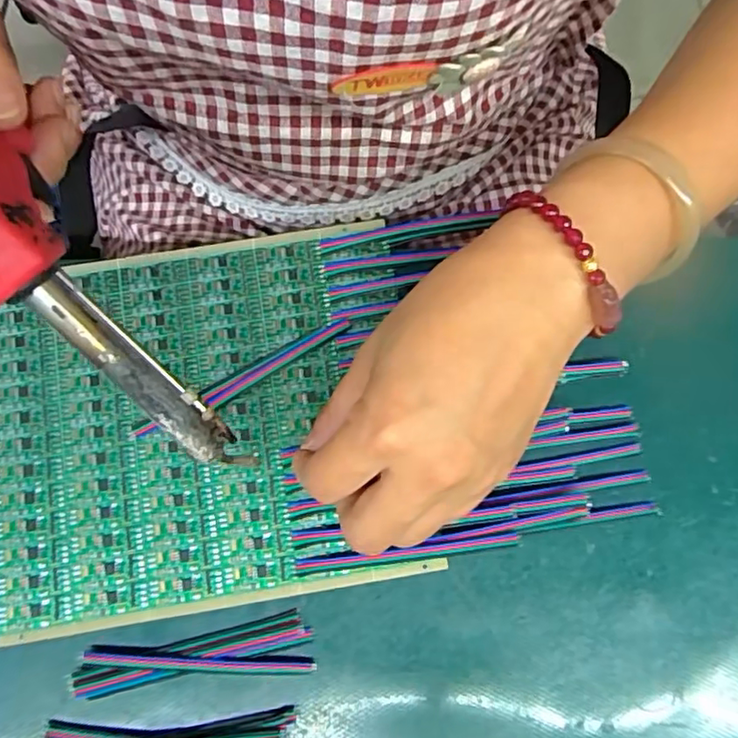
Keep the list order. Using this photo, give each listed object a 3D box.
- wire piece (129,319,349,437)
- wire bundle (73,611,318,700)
[{"bbox_3d":[-0.058,0.005,0.264,0.108,0.004,0.011,-29,78,-7],"label":"wire piece"},{"bbox_3d":[-0.074,0.121,0.241,0.098,0.004,0.023,-7,76,-2],"label":"wire bundle"}]

